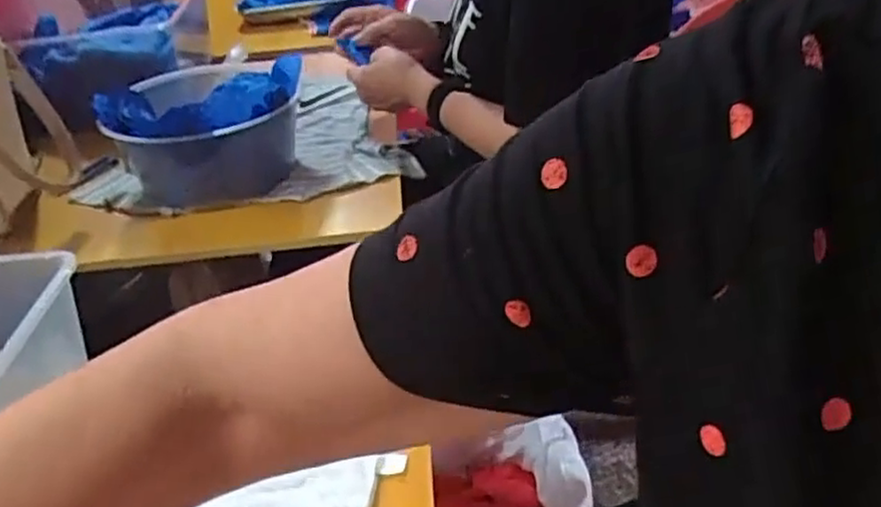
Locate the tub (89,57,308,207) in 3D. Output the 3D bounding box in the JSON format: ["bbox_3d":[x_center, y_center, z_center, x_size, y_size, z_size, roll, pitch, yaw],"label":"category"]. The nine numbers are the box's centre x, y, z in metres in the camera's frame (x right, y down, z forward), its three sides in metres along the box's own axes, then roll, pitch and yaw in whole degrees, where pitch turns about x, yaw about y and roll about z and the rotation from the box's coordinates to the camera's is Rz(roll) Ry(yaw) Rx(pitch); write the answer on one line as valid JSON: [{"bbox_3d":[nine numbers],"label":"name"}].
[{"bbox_3d":[-0.275,-0.151,0.851,0.213,0.108,0.219,-4,34,3],"label":"tub"}]

